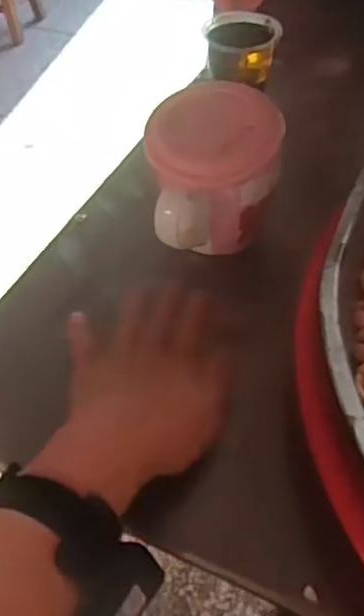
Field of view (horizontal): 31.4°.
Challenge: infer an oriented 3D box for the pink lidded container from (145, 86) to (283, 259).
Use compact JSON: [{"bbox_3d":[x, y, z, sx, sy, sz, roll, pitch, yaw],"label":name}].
[{"bbox_3d":[0.025,-0.090,0.452,0.095,0.097,0.086,-7,49,-4],"label":"pink lidded container"}]

